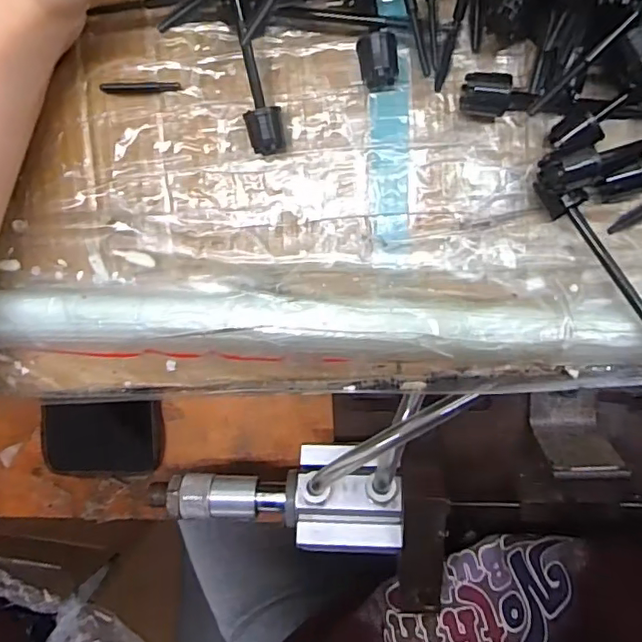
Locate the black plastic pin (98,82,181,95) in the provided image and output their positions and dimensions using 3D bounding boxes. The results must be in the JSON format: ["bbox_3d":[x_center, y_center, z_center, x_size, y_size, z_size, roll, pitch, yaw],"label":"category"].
[{"bbox_3d":[-0.074,-0.096,0.230,0.033,0.004,0.004,0,93,5],"label":"black plastic pin"}]

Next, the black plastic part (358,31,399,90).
[{"bbox_3d":[0.022,-0.098,0.214,0.015,0.015,0.019,-3,92,5],"label":"black plastic part"}]

